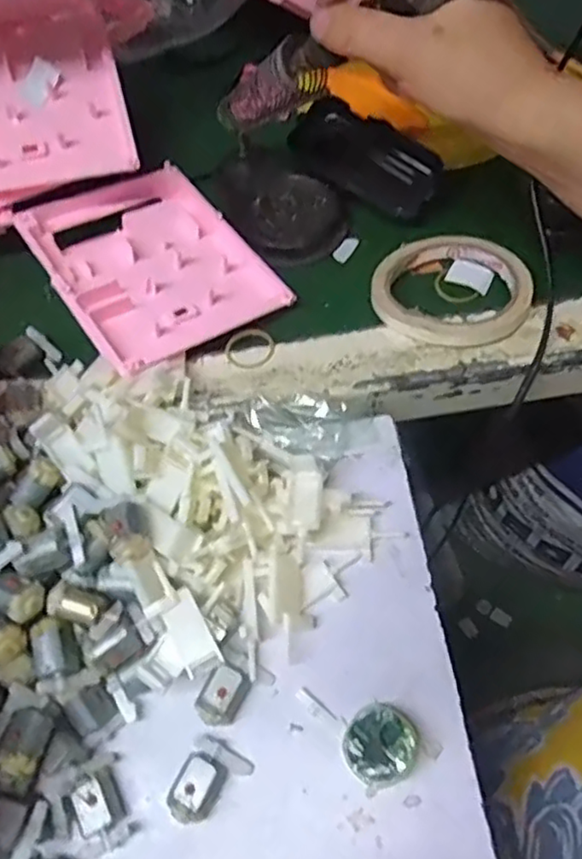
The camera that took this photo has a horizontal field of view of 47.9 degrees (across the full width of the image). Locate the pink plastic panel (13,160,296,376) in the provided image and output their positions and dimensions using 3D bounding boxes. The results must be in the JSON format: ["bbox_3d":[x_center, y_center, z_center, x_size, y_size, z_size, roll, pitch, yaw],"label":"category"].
[{"bbox_3d":[-0.096,-0.113,0.444,0.127,0.019,0.164,-27,64,-25],"label":"pink plastic panel"}]

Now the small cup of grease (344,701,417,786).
[{"bbox_3d":[0.042,0.150,0.310,0.033,0.020,0.033,-2,62,3],"label":"small cup of grease"}]

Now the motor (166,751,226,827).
[{"bbox_3d":[-0.045,0.168,0.308,0.020,0.012,0.029,22,66,15],"label":"motor"}]

